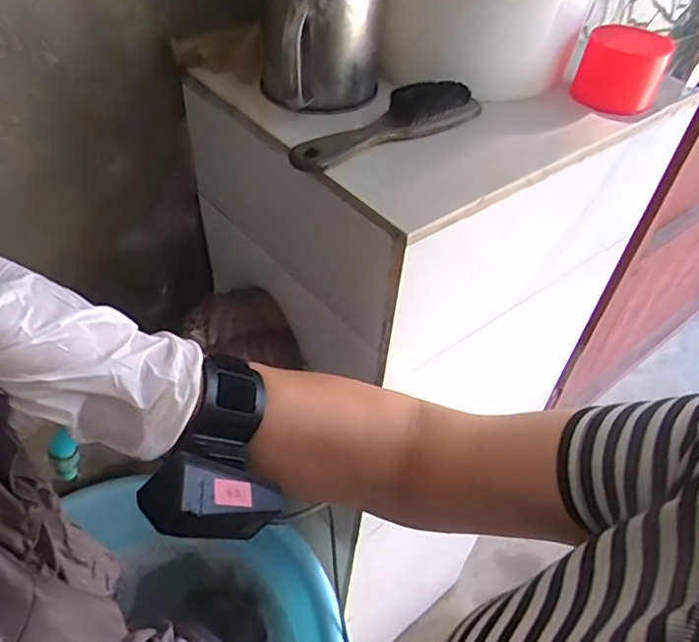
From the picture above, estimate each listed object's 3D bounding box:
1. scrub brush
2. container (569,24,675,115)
[{"bbox_3d":[0.029,-0.141,0.400,0.154,0.027,0.030,-28,54,-28],"label":"scrub brush"},{"bbox_3d":[0.220,-0.206,0.465,0.062,0.049,0.066,21,47,15],"label":"container"}]

